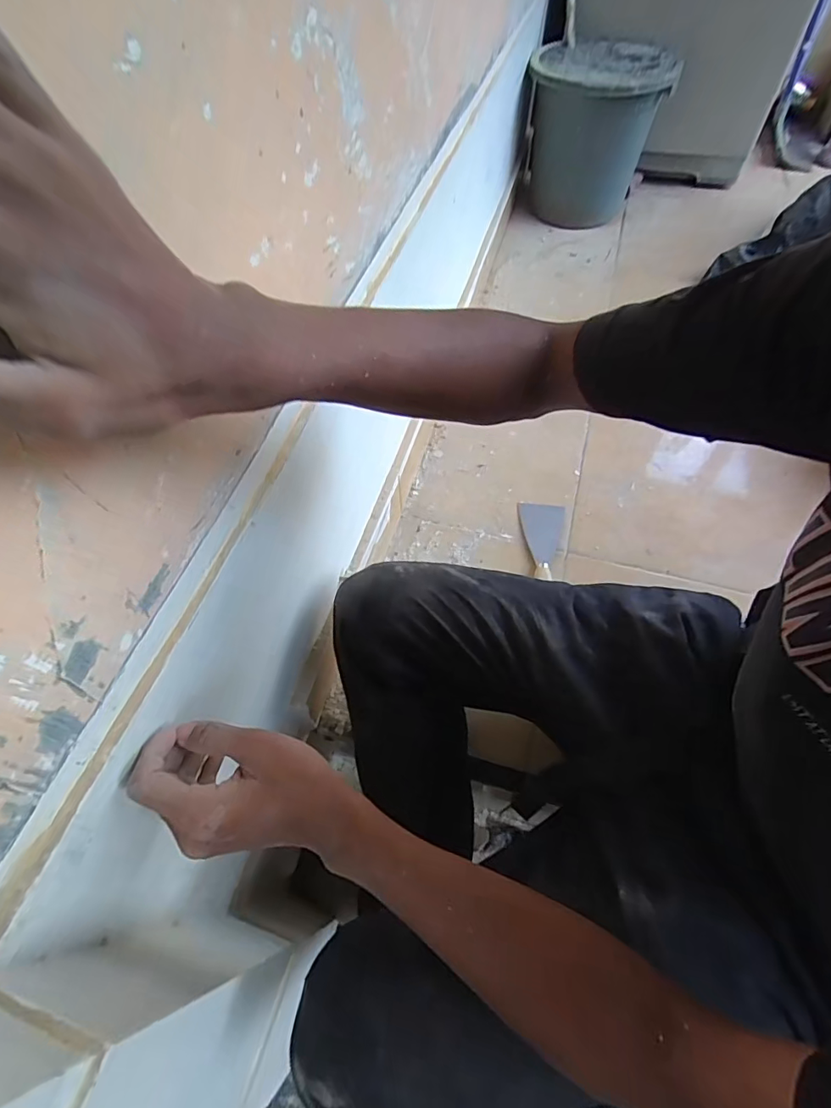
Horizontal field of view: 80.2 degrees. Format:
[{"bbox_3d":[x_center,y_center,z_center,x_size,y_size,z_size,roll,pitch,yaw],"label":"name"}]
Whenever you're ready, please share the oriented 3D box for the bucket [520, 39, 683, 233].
[{"bbox_3d":[0.395,-0.966,1.131,0.284,0.293,0.307,2,59,-3],"label":"bucket"}]

